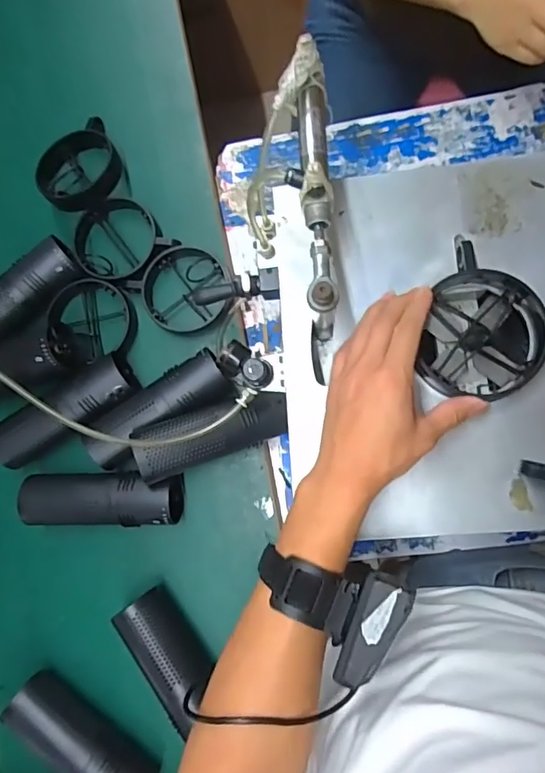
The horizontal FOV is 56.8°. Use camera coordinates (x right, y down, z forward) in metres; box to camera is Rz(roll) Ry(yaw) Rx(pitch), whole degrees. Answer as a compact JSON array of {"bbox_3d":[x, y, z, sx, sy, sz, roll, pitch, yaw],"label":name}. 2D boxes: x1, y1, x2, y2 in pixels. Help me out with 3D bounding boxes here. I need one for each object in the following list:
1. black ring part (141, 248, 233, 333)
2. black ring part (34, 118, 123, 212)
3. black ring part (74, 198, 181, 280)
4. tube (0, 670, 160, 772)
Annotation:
[{"bbox_3d":[-0.097,-0.111,0.574,0.097,0.021,0.099,-1,82,6],"label":"black ring part"},{"bbox_3d":[-0.230,-0.260,0.603,0.103,0.026,0.101,-1,82,6],"label":"black ring part"},{"bbox_3d":[-0.179,-0.169,0.587,0.097,0.022,0.102,-42,80,-1],"label":"black ring part"},{"bbox_3d":[-0.192,0.358,0.506,0.164,0.053,0.049,33,87,9],"label":"tube"}]

